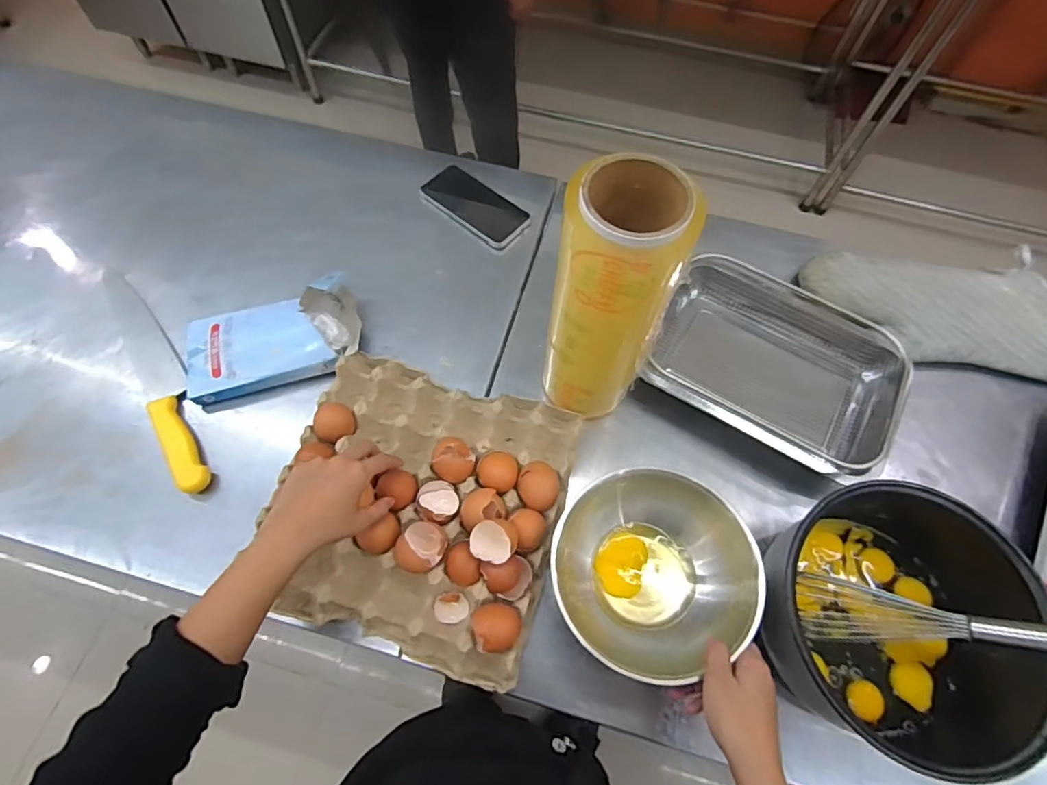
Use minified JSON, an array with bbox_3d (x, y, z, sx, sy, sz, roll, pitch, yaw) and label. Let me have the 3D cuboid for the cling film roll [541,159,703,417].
[{"bbox_3d":[0.083,-0.080,0.527,0.099,0.290,0.091,0,64,0],"label":"cling film roll"}]

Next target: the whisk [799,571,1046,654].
[{"bbox_3d":[0.418,0.222,0.486,0.284,0.056,0.061,-3,58,36],"label":"whisk"}]

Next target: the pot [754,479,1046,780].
[{"bbox_3d":[0.356,0.217,0.506,0.218,0.118,0.226,1,65,-1],"label":"pot"}]

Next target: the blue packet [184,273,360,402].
[{"bbox_3d":[-0.313,-0.076,0.638,0.208,0.101,0.113,-15,66,-8],"label":"blue packet"}]

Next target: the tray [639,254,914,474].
[{"bbox_3d":[0.317,-0.031,0.688,0.296,0.088,0.227,29,67,13],"label":"tray"}]

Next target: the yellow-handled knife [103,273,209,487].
[{"bbox_3d":[-0.465,-0.037,0.661,0.054,0.028,0.371,-32,70,-15],"label":"yellow-handled knife"}]

